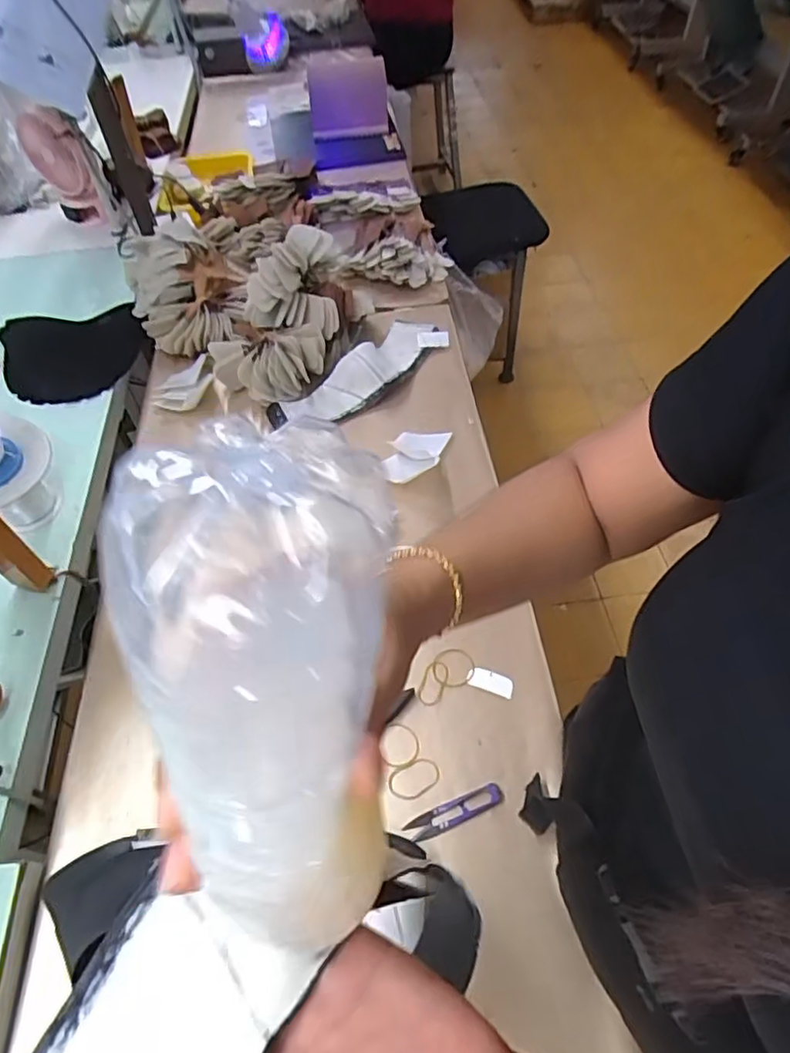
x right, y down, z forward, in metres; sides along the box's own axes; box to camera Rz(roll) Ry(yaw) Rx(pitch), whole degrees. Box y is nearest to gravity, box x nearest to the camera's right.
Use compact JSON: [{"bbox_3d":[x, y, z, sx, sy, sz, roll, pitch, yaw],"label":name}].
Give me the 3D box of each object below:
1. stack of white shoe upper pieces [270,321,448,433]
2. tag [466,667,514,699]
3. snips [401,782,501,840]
[{"bbox_3d":[-0.050,-0.244,0.962,0.330,0.039,0.099,-40,61,-23],"label":"stack of white shoe upper pieces"},{"bbox_3d":[0.107,0.173,0.677,0.051,0.004,0.021,18,71,7],"label":"tag"},{"bbox_3d":[0.059,0.281,0.598,0.100,0.004,0.023,-20,55,-11],"label":"snips"}]

